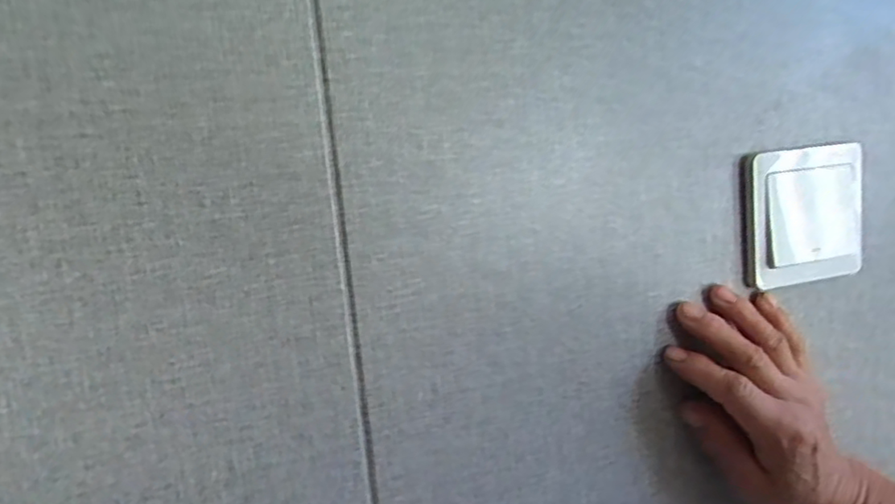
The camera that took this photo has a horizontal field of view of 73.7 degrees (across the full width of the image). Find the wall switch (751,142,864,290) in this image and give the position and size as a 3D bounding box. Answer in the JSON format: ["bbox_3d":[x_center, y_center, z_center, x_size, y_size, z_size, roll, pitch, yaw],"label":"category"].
[{"bbox_3d":[0.239,-0.024,0.391,0.090,0.087,0.008,-6,2,-16],"label":"wall switch"}]

